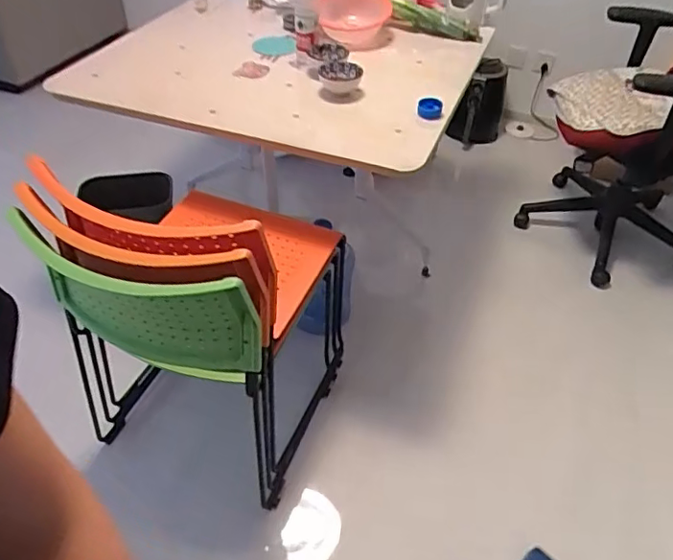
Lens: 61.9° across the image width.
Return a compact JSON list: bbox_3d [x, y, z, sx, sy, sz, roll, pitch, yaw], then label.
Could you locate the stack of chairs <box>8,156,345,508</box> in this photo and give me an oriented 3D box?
[{"bbox_3d":[-0.280,0.037,1.269,0.476,0.775,0.560,16,47,13],"label":"stack of chairs"}]

